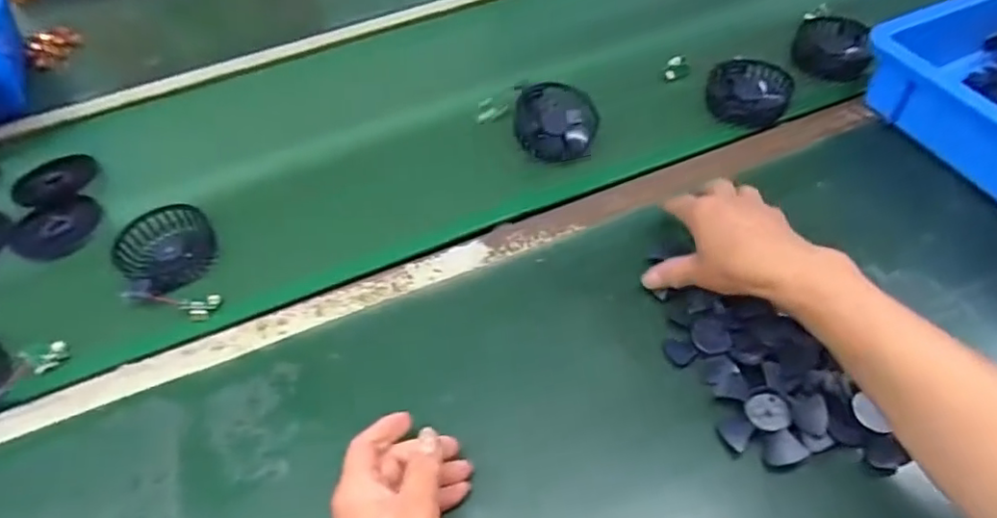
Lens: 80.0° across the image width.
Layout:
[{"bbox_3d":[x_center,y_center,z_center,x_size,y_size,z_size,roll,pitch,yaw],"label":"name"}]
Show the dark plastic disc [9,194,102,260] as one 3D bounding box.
[{"bbox_3d":[-0.465,-0.031,0.626,0.086,0.010,0.069,-24,54,-14],"label":"dark plastic disc"}]

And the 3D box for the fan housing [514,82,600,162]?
[{"bbox_3d":[0.062,-0.144,0.643,0.087,0.032,0.090,4,78,-1],"label":"fan housing"}]

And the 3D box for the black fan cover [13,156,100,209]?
[{"bbox_3d":[-0.493,-0.086,0.663,0.086,0.009,0.070,-15,52,-7],"label":"black fan cover"}]

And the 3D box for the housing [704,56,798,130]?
[{"bbox_3d":[0.280,-0.189,0.666,0.086,0.032,0.094,12,54,14],"label":"housing"}]

